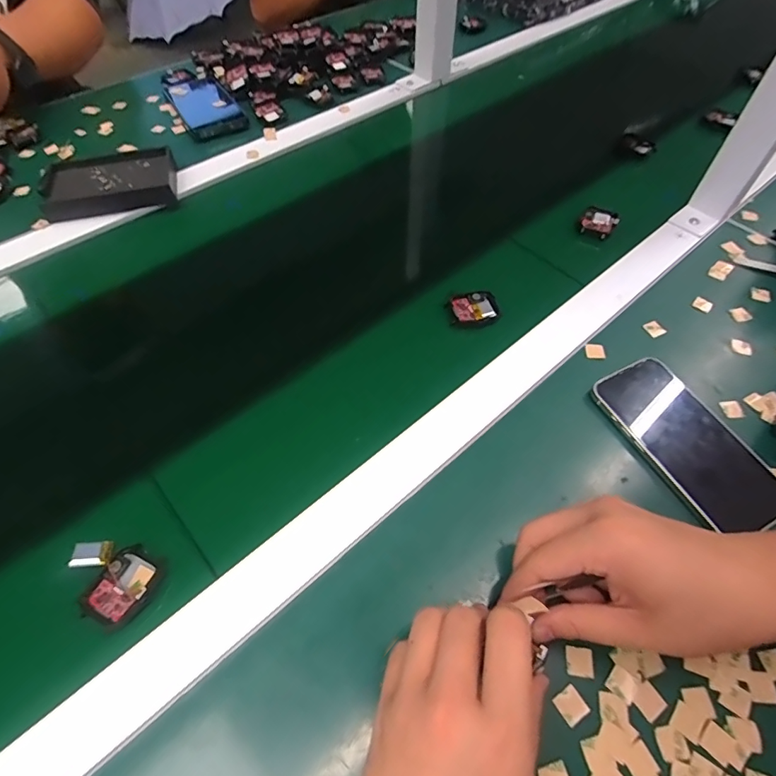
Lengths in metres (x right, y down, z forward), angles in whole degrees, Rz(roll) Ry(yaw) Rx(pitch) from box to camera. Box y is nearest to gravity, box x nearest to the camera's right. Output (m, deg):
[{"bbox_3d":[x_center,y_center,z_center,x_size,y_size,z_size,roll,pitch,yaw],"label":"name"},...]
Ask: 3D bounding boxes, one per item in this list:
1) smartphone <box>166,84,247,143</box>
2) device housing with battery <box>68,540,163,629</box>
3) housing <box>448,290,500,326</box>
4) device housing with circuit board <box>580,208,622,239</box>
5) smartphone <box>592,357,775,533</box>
[{"bbox_3d":[-0.256,-0.398,0.653,0.081,0.011,0.154,-23,59,-17],"label":"smartphone"},{"bbox_3d":[-0.174,0.121,0.295,0.055,0.021,0.044,20,57,11],"label":"device housing with battery"},{"bbox_3d":[0.080,-0.075,0.437,0.041,0.010,0.035,-13,57,-11],"label":"housing"},{"bbox_3d":[0.231,-0.181,0.511,0.037,0.010,0.042,24,58,13],"label":"device housing with circuit board"},{"bbox_3d":[0.230,0.039,0.356,0.074,0.010,0.144,-24,60,-17],"label":"smartphone"}]

